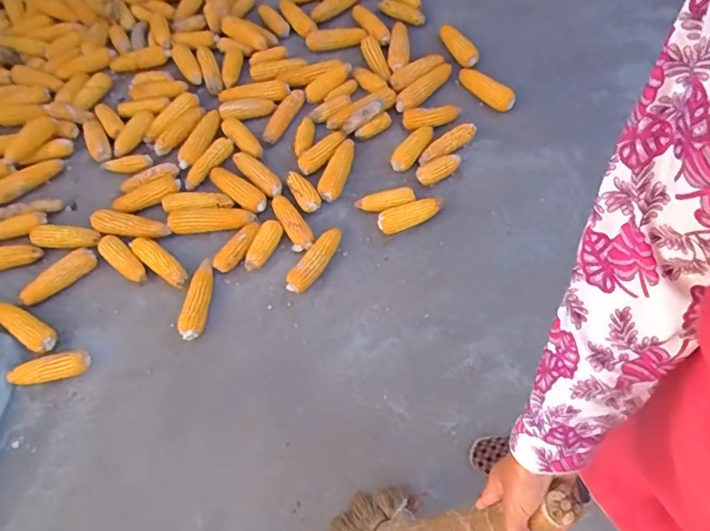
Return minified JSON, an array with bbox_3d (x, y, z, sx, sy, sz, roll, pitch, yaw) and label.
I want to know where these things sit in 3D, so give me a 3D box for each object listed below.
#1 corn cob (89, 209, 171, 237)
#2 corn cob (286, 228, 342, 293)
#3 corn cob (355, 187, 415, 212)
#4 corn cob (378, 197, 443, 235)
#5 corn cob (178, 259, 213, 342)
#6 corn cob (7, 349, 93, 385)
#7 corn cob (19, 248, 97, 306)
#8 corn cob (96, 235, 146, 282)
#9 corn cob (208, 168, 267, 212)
[{"bbox_3d":[-0.573,-0.104,1.334,0.188,0.049,0.056,7,63,-7],"label":"corn cob"},{"bbox_3d":[-0.098,-0.016,1.299,0.061,0.059,0.200,29,68,16],"label":"corn cob"},{"bbox_3d":[0.078,-0.169,1.372,0.147,0.036,0.049,-8,63,-1],"label":"corn cob"},{"bbox_3d":[0.145,-0.133,1.345,0.181,0.056,0.055,-20,64,-7],"label":"corn cob"},{"bbox_3d":[-0.375,0.080,1.264,0.058,0.043,0.206,4,62,7],"label":"corn cob"},{"bbox_3d":[-0.703,0.240,1.209,0.184,0.049,0.065,-18,64,-6],"label":"corn cob"},{"bbox_3d":[-0.738,0.028,1.301,0.199,0.056,0.055,-40,66,-15],"label":"corn cob"},{"bbox_3d":[-0.584,-0.018,1.315,0.164,0.044,0.059,37,71,22],"label":"corn cob"},{"bbox_3d":[-0.310,-0.206,1.369,0.187,0.054,0.069,33,69,20],"label":"corn cob"}]

